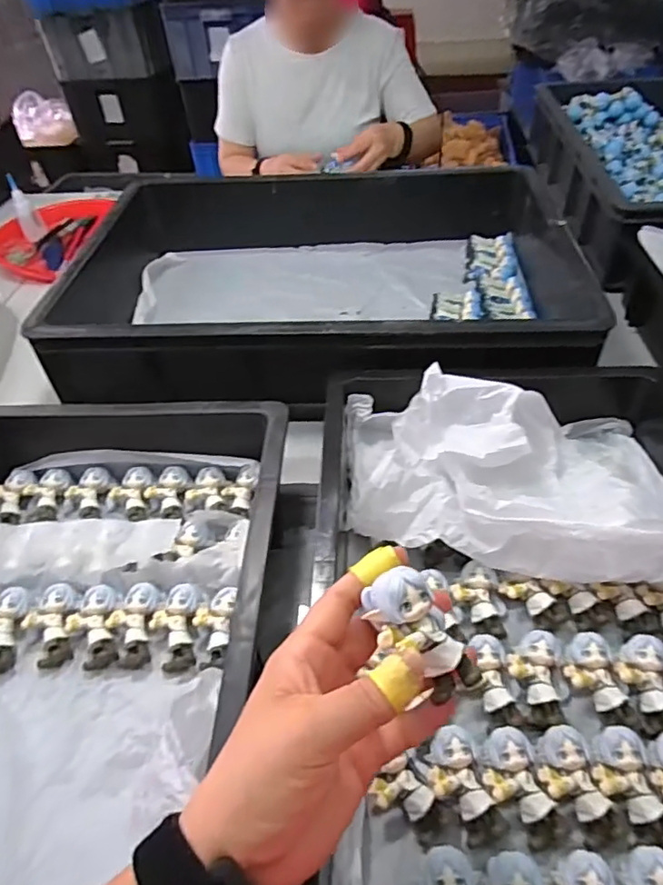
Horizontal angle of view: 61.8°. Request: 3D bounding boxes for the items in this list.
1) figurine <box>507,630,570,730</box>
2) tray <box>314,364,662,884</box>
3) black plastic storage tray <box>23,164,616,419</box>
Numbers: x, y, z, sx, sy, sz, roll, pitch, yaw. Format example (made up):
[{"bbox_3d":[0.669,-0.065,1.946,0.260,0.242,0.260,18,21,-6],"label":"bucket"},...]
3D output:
[{"bbox_3d":[0.148,0.168,0.392,0.039,0.021,0.060,-6,45,-2],"label":"figurine"},{"bbox_3d":[0.157,0.106,0.407,0.334,0.091,0.454,0,46,4],"label":"tray"},{"bbox_3d":[-0.025,-0.203,0.711,0.609,0.143,0.437,-1,45,3],"label":"black plastic storage tray"}]

